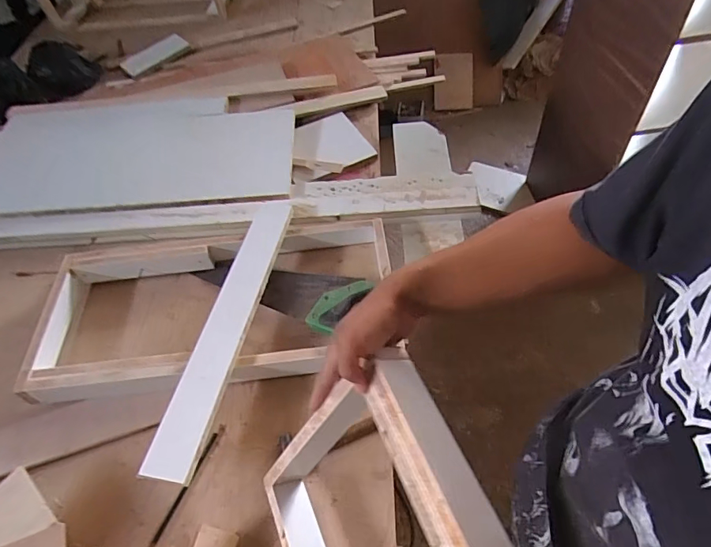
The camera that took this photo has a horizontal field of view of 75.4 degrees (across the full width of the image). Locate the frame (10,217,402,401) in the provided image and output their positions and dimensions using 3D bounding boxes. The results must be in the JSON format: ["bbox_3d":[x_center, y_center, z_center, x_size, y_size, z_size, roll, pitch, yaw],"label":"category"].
[{"bbox_3d":[-0.239,0.041,0.829,0.610,0.079,0.312,-8,52,0],"label":"frame"}]

